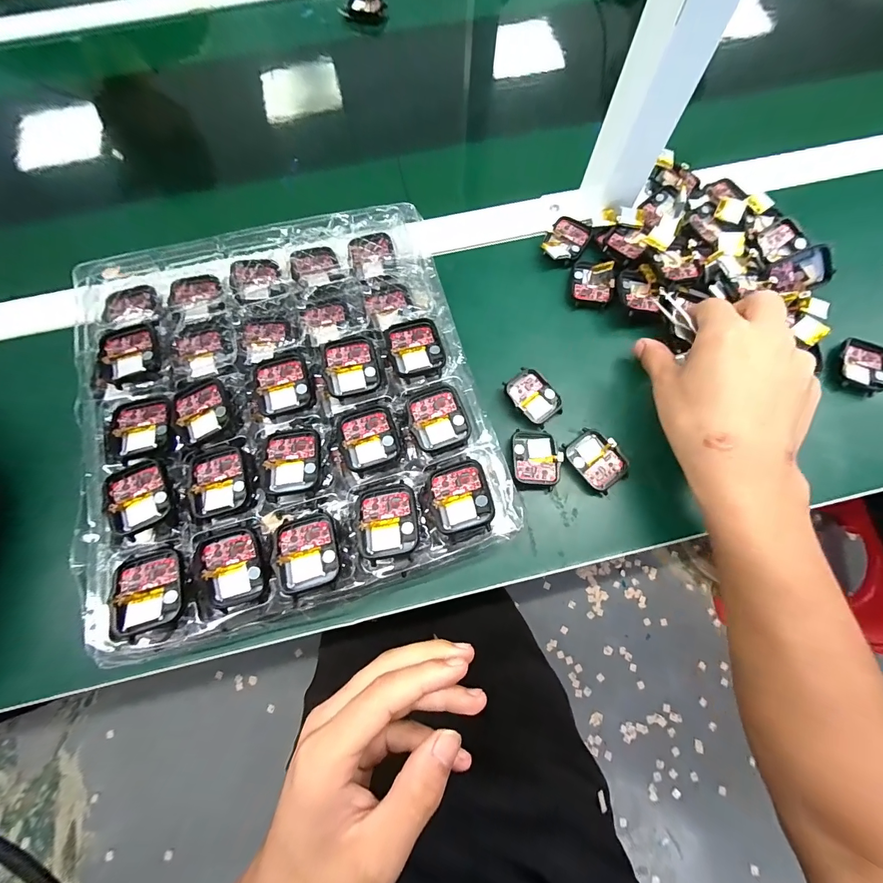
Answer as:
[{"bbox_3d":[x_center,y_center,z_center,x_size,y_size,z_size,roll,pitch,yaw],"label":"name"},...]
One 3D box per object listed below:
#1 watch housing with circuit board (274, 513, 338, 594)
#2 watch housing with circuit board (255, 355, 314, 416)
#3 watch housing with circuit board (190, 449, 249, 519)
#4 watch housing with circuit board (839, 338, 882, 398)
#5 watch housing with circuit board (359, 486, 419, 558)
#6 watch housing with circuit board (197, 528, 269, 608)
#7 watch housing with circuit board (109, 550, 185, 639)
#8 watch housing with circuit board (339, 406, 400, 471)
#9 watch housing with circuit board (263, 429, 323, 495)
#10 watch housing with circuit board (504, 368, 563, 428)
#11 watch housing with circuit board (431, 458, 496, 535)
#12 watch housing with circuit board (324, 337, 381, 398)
[{"bbox_3d":[-0.081,0.067,0.230,0.037,0.004,0.044,-13,73,-4],"label":"watch housing with circuit board"},{"bbox_3d":[-0.111,-0.041,0.270,0.037,0.008,0.044,-16,73,-5],"label":"watch housing with circuit board"},{"bbox_3d":[-0.144,0.027,0.249,0.036,0.006,0.040,-16,73,-5],"label":"watch housing with circuit board"},{"bbox_3d":[0.353,-0.063,0.319,0.037,0.008,0.045,20,74,7],"label":"watch housing with circuit board"},{"bbox_3d":[-0.034,0.048,0.235,0.037,0.007,0.043,-6,72,-1],"label":"watch housing with circuit board"},{"bbox_3d":[-0.125,0.076,0.232,0.039,0.011,0.043,-12,73,-3],"label":"watch housing with circuit board"},{"bbox_3d":[-0.172,0.087,0.223,0.037,0.007,0.044,-14,73,-4],"label":"watch housing with circuit board"},{"bbox_3d":[-0.049,-0.004,0.257,0.037,0.004,0.044,-15,73,-4],"label":"watch housing with circuit board"},{"bbox_3d":[-0.096,0.012,0.248,0.036,0.009,0.043,-4,72,-1],"label":"watch housing with circuit board"},{"bbox_3d":[0.075,-0.037,0.311,0.037,0.011,0.046,-39,76,-11],"label":"watch housing with circuit board"},{"bbox_3d":[0.012,0.032,0.239,0.036,0.006,0.046,-14,65,10],"label":"watch housing with circuit board"},{"bbox_3d":[-0.064,-0.055,0.271,0.037,0.008,0.044,-7,72,-2],"label":"watch housing with circuit board"}]

